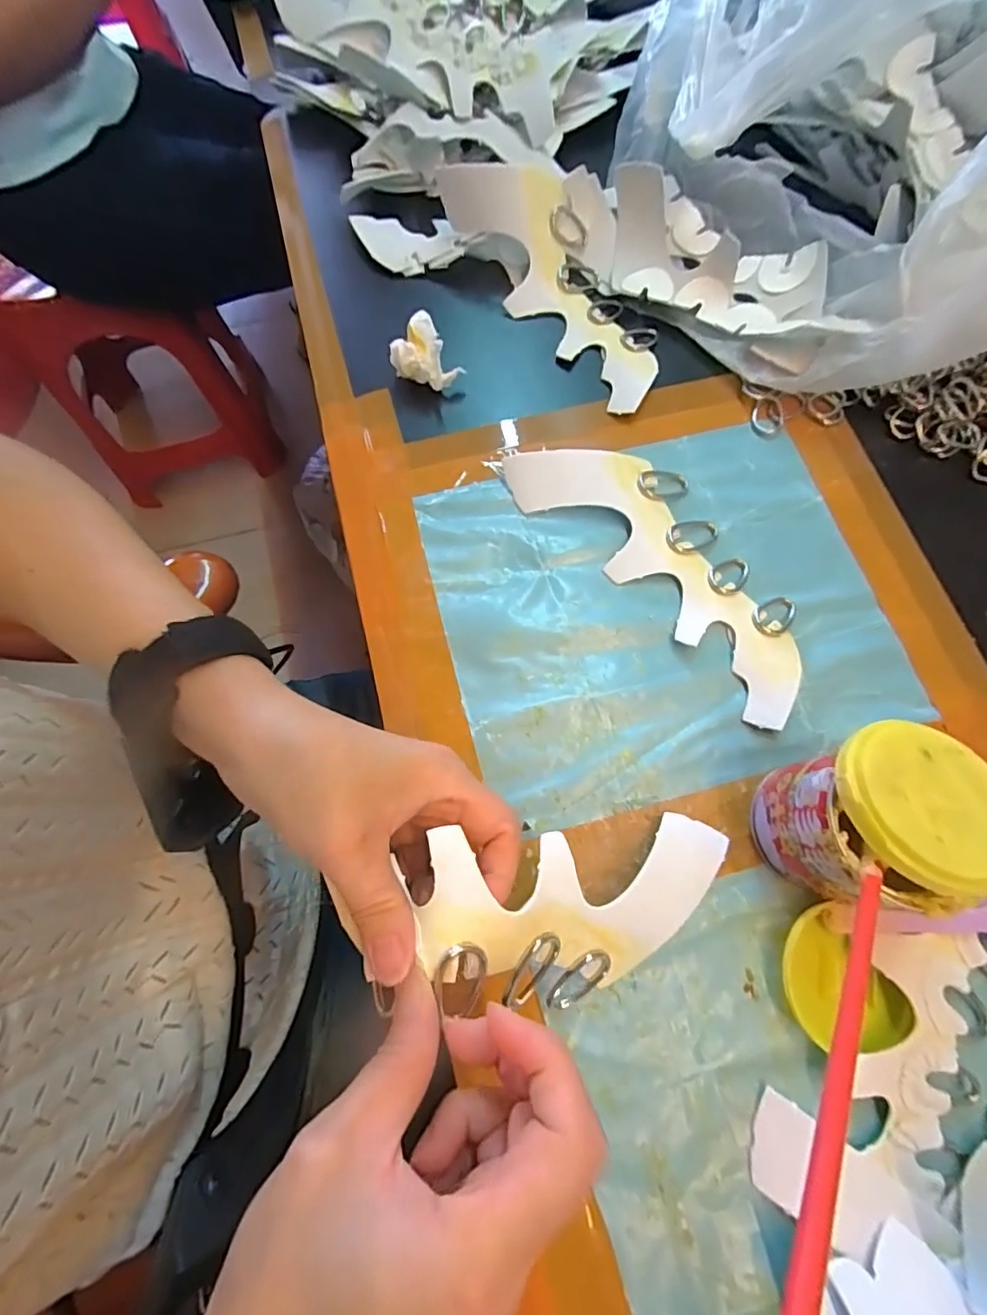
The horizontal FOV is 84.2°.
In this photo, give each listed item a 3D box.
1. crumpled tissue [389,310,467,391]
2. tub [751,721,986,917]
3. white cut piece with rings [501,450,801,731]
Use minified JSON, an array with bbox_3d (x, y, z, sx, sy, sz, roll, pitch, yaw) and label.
[{"bbox_3d":[-0.046,-0.196,0.359,0.034,0.031,0.039,-40,75,-12],"label":"crumpled tissue"},{"bbox_3d":[0.161,0.070,0.237,0.064,0.086,0.066,-12,71,-4],"label":"tub"},{"bbox_3d":[0.101,-0.057,0.319,0.079,0.014,0.209,-36,74,-11],"label":"white cut piece with rings"}]

